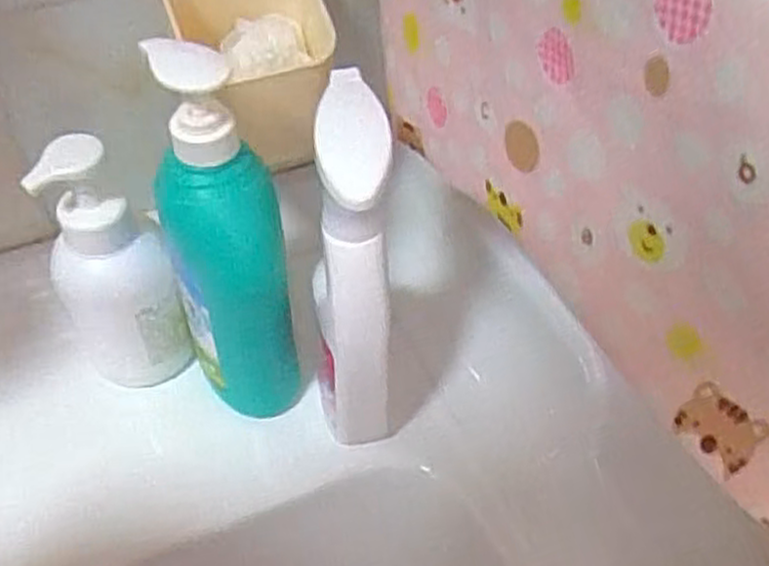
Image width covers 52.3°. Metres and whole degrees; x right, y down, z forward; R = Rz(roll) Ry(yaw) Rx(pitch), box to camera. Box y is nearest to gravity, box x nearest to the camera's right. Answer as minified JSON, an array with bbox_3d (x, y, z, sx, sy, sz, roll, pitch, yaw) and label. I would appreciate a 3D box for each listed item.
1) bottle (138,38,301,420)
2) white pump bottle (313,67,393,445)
[{"bbox_3d":[-0.101,-0.011,0.494,0.076,0.281,0.056,33,56,25],"label":"bottle"},{"bbox_3d":[-0.020,0.004,0.482,0.046,0.262,0.083,-3,49,-3],"label":"white pump bottle"}]

